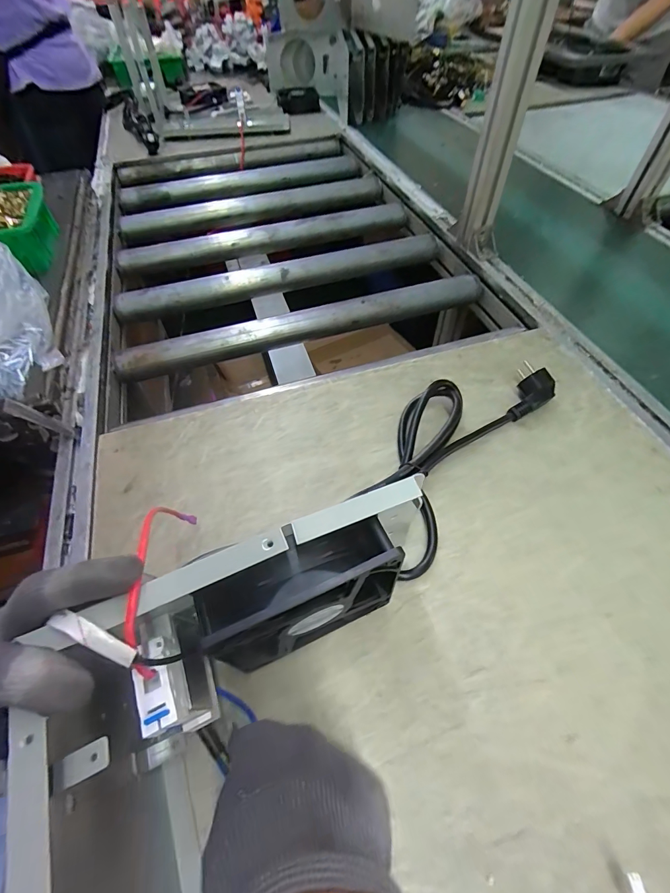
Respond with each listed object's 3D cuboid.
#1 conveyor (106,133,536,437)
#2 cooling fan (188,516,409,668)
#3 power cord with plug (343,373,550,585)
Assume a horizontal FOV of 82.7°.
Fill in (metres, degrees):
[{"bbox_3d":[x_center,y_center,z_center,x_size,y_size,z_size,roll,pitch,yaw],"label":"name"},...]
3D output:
[{"bbox_3d":[-0.136,-0.443,0.811,0.641,0.101,0.906,-16,56,-10],"label":"conveyor"},{"bbox_3d":[-0.017,0.108,0.264,0.120,0.141,0.031,-21,57,-13],"label":"cooling fan"},{"bbox_3d":[0.122,-0.006,0.410,0.114,0.037,0.286,35,62,23],"label":"power cord with plug"}]

